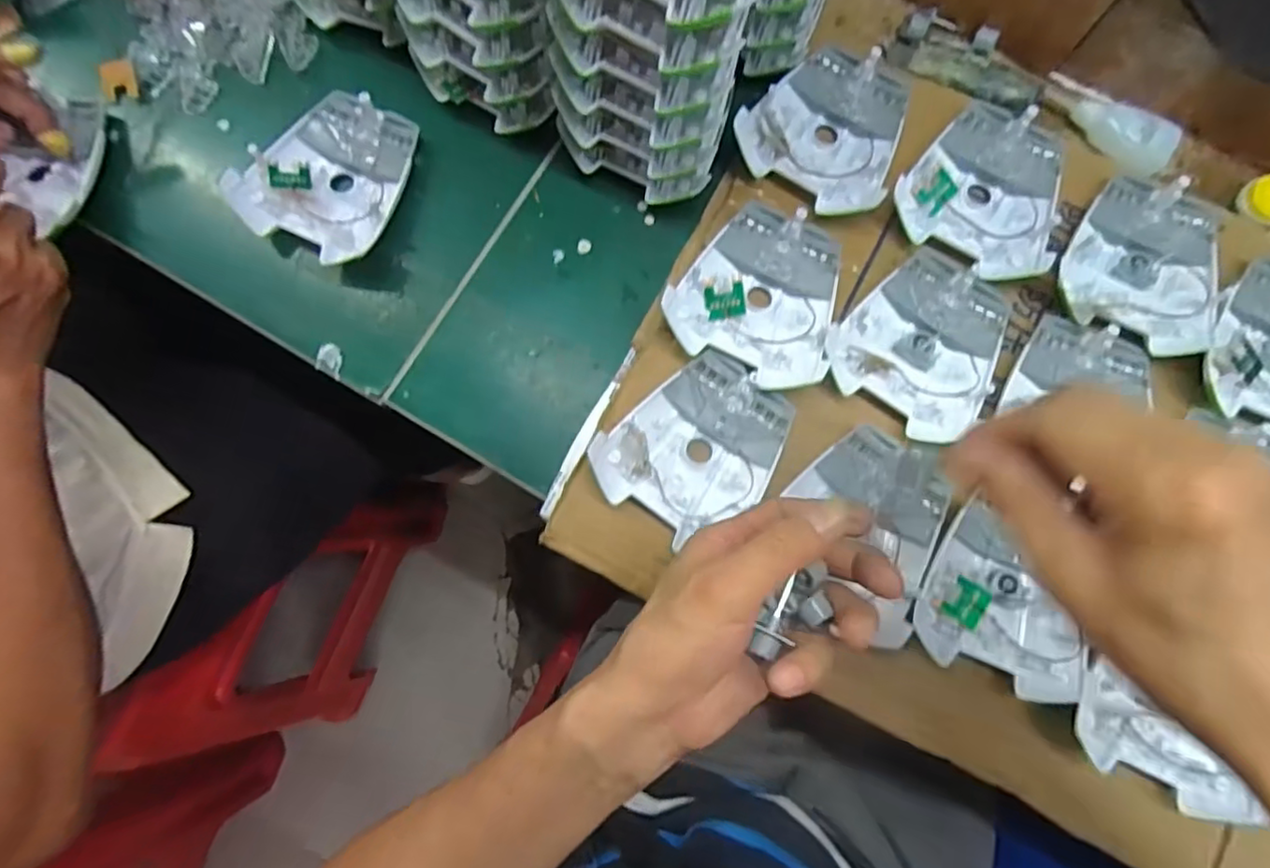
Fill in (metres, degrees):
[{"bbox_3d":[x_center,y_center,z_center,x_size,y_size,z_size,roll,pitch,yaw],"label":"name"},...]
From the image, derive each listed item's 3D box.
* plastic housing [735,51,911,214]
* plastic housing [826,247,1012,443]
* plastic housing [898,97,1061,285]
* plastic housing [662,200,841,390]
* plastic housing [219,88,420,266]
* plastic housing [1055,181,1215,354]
[{"bbox_3d":[0.129,-0.201,0.415,0.096,0.023,0.110,33,81,6],"label":"plastic housing"},{"bbox_3d":[0.179,-0.058,0.391,0.095,0.015,0.109,35,81,6],"label":"plastic housing"},{"bbox_3d":[0.227,-0.159,0.409,0.096,0.021,0.108,30,80,5],"label":"plastic housing"},{"bbox_3d":[0.080,-0.088,0.393,0.096,0.021,0.108,25,80,4],"label":"plastic housing"},{"bbox_3d":[-0.195,-0.168,0.417,0.092,0.027,0.110,25,80,4],"label":"plastic housing"},{"bbox_3d":[0.317,-0.110,0.400,0.090,0.018,0.105,23,81,2],"label":"plastic housing"}]

